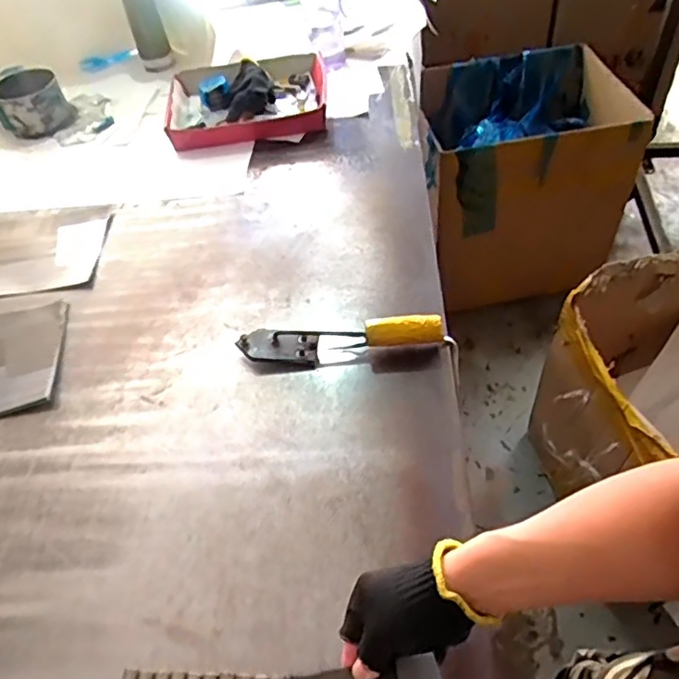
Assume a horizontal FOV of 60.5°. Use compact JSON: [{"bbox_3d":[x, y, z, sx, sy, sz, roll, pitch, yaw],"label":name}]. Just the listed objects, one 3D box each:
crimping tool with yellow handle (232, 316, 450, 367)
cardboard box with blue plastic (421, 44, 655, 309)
[{"bbox_3d":[0.002,0.002,0.766,0.273,0.052,0.053,-2,50,4],"label":"crimping tool with yellow handle"},{"bbox_3d":[0.538,-0.469,1.720,0.601,0.514,0.514,-7,51,2],"label":"cardboard box with blue plastic"}]

